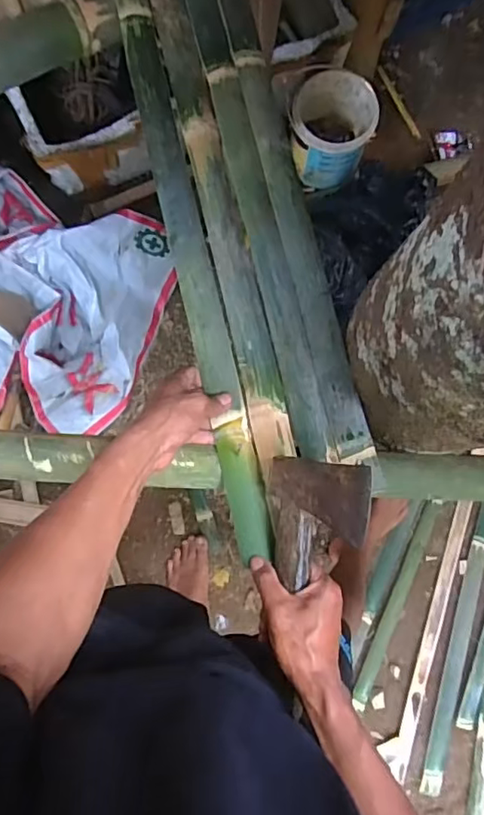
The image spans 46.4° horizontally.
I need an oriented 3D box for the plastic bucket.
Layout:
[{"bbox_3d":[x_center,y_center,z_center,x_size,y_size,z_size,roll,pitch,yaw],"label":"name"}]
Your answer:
[{"bbox_3d":[0.204,-0.639,1.322,0.184,0.152,0.209,12,82,0],"label":"plastic bucket"}]

